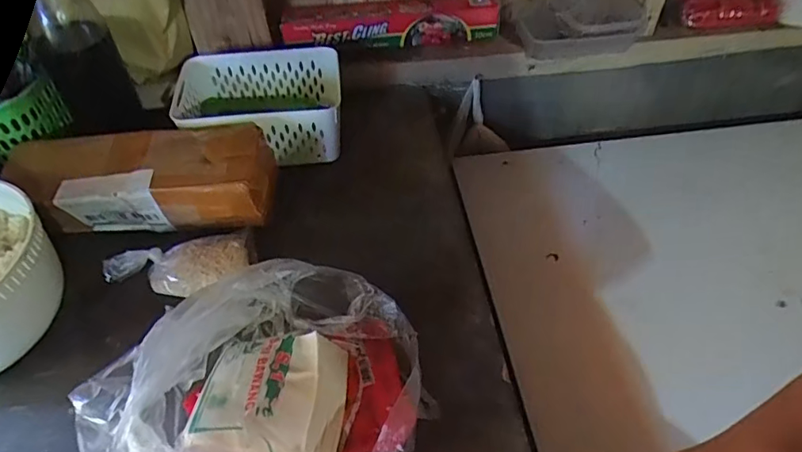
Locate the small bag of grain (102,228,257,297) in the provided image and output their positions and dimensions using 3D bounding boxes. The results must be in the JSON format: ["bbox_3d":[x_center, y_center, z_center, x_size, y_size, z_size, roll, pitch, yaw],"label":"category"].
[{"bbox_3d":[-0.228,0.043,0.557,0.145,0.042,0.060,-19,50,-16],"label":"small bag of grain"}]

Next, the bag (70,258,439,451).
[{"bbox_3d":[-0.112,0.140,0.424,0.259,0.110,0.211,-7,48,-6],"label":"bag"}]

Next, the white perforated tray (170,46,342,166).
[{"bbox_3d":[-0.187,-0.158,0.710,0.208,0.094,0.157,-7,48,-5],"label":"white perforated tray"}]

